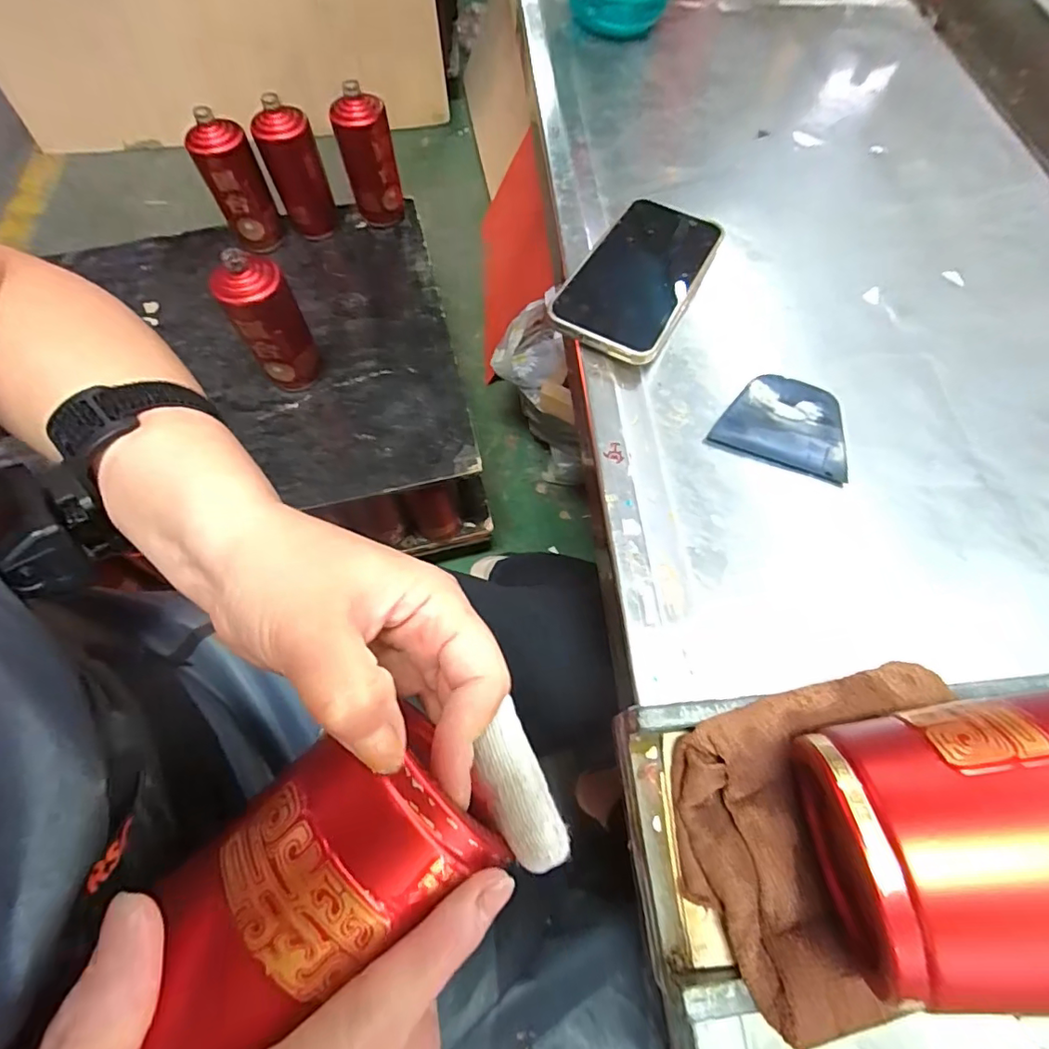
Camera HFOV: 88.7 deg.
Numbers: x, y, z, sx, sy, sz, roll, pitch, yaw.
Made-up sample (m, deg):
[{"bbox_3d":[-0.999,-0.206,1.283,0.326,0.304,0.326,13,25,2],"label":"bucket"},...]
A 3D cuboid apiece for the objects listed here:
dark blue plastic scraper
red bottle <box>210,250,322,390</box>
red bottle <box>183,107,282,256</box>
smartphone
[{"bbox_3d":[0.158,-0.061,0.326,0.077,0.011,0.060,20,65,7],"label":"dark blue plastic scraper"},{"bbox_3d":[-0.319,-0.245,0.692,0.079,0.187,0.066,-25,67,-9],"label":"red bottle"},{"bbox_3d":[-0.428,-0.503,0.805,0.077,0.165,0.064,-17,66,-6],"label":"red bottle"},{"bbox_3d":[0.082,-0.175,0.370,0.076,0.011,0.158,28,62,9],"label":"smartphone"}]

